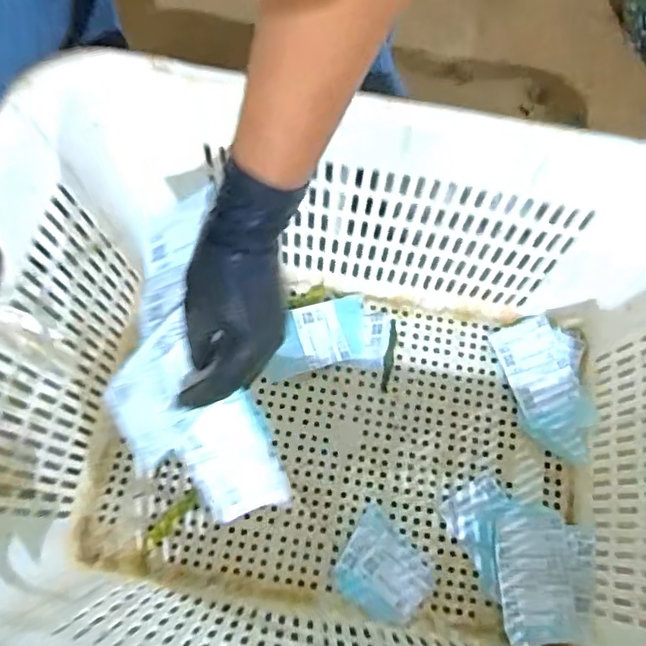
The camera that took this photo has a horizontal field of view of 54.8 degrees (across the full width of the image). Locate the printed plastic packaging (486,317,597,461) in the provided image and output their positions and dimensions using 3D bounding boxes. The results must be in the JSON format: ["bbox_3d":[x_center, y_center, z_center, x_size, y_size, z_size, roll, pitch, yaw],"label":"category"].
[{"bbox_3d":[0.259,0.071,0.703,0.098,0.014,0.163,-14,72,-6],"label":"printed plastic packaging"}]

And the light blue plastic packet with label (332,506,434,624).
[{"bbox_3d":[0.062,0.254,0.638,0.094,0.005,0.088,36,74,10],"label":"light blue plastic packet with label"}]

